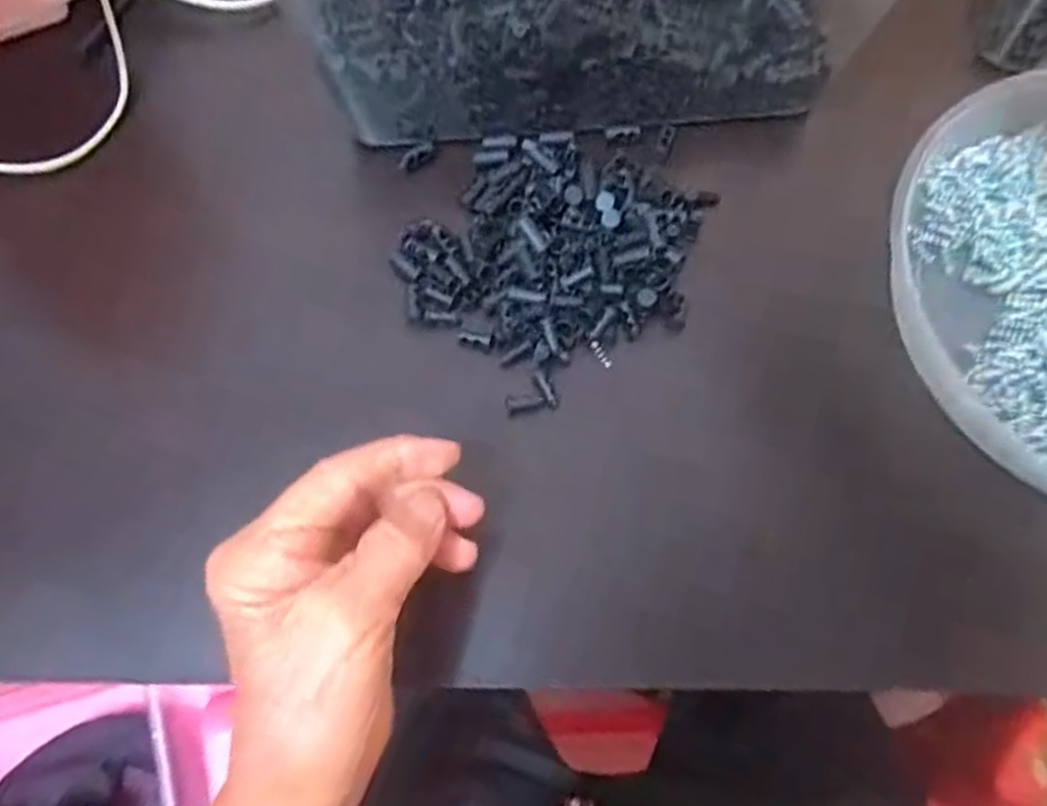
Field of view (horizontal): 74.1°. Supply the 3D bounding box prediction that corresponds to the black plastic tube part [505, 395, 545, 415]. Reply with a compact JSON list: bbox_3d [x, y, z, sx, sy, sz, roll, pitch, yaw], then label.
[{"bbox_3d":[0.001,0.001,0.316,0.017,0.006,0.007,-5,70,1],"label":"black plastic tube part"}]

